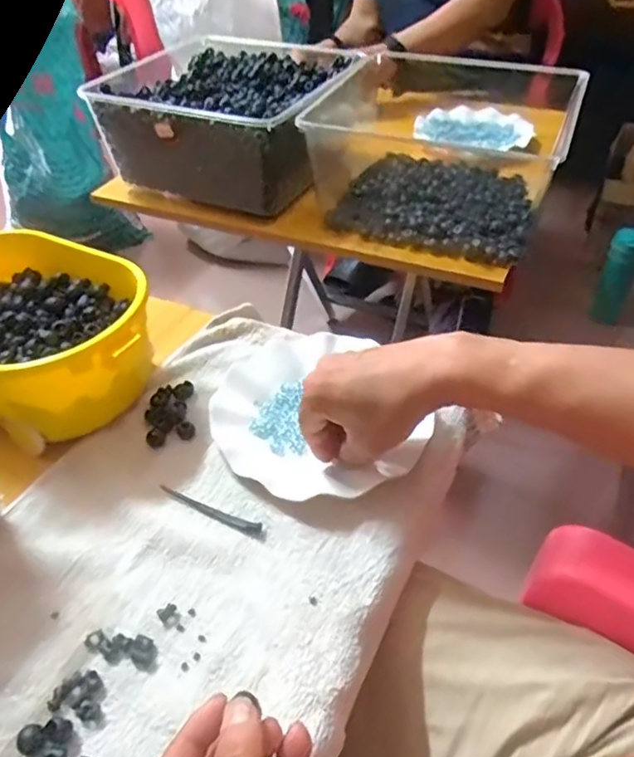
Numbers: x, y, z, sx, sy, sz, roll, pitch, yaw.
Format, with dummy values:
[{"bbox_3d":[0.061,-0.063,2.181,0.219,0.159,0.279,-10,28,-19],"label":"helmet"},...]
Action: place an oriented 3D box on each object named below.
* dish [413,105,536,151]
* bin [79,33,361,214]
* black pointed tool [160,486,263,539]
[{"bbox_3d":[0.255,-0.407,1.011,0.183,0.028,0.114,8,42,11],"label":"dish"},{"bbox_3d":[-0.112,-0.377,0.894,0.301,0.130,0.318,12,43,14],"label":"bin"},{"bbox_3d":[-0.081,0.100,0.472,0.089,0.007,0.009,19,45,22],"label":"black pointed tool"}]

